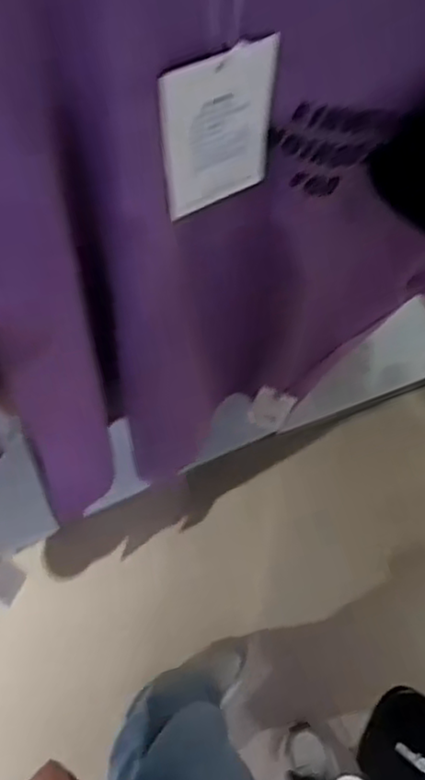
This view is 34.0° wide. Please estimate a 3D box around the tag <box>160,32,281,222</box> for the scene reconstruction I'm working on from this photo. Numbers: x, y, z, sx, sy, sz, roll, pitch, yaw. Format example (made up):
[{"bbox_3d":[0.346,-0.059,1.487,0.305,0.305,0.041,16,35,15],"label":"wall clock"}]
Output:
[{"bbox_3d":[0.004,-0.148,0.405,0.067,0.117,0.005,-24,70,-10],"label":"tag"}]

